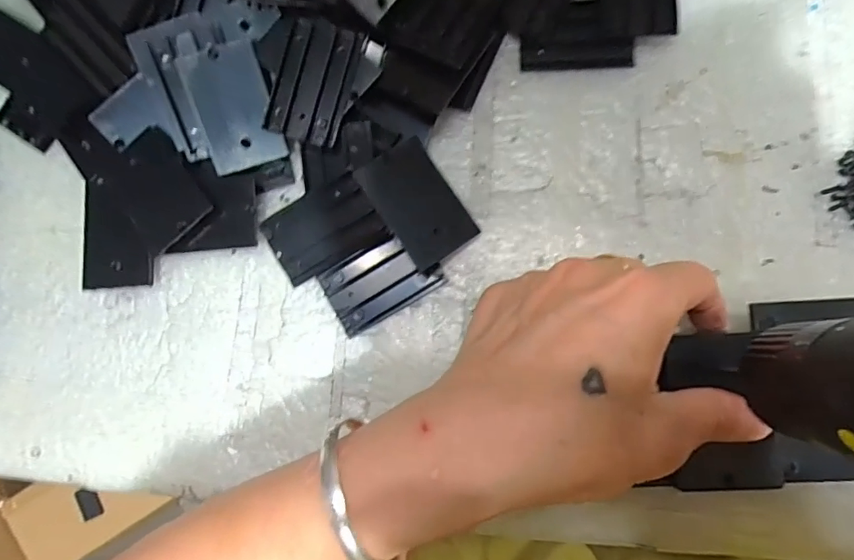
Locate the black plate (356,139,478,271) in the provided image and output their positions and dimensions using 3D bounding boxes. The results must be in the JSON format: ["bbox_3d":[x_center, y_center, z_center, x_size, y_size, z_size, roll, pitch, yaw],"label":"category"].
[{"bbox_3d":[-0.005,-0.036,0.240,0.035,0.008,0.056,-34,91,-17],"label":"black plate"}]

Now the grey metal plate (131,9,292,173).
[{"bbox_3d":[-0.103,-0.089,0.243,0.053,0.010,0.073,-21,103,7],"label":"grey metal plate"}]

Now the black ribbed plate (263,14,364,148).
[{"bbox_3d":[-0.052,-0.092,0.233,0.032,0.009,0.054,16,86,6],"label":"black ribbed plate"}]

